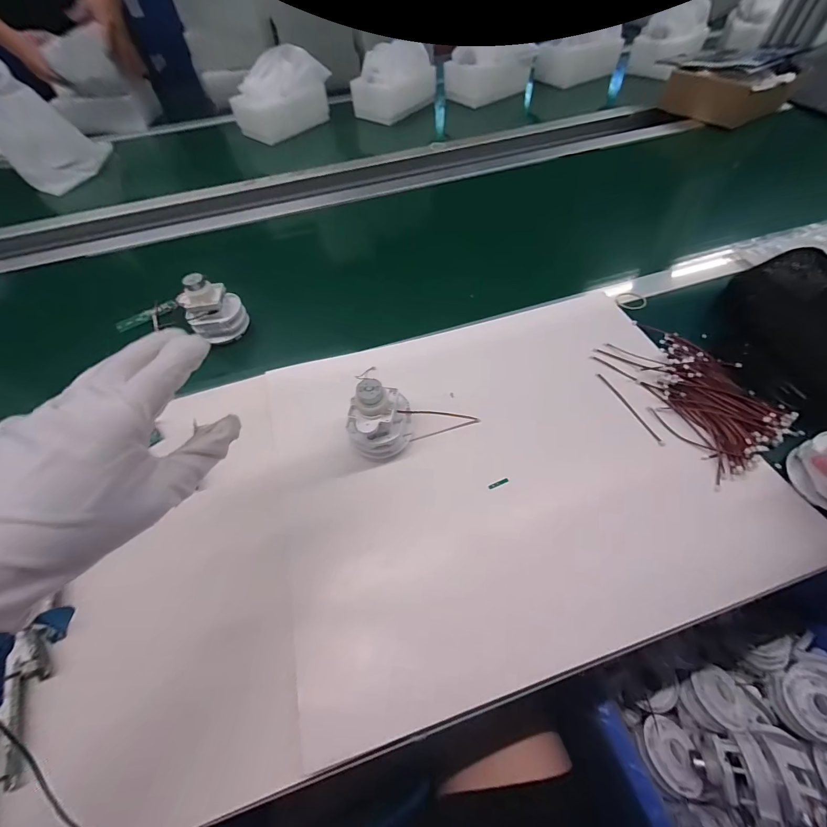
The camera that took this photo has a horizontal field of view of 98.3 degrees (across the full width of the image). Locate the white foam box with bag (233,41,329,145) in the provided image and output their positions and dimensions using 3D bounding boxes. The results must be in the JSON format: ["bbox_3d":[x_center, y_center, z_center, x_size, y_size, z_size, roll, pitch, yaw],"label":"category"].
[{"bbox_3d":[-0.333,-0.802,0.903,0.112,0.141,0.236,37,66,23],"label":"white foam box with bag"}]

